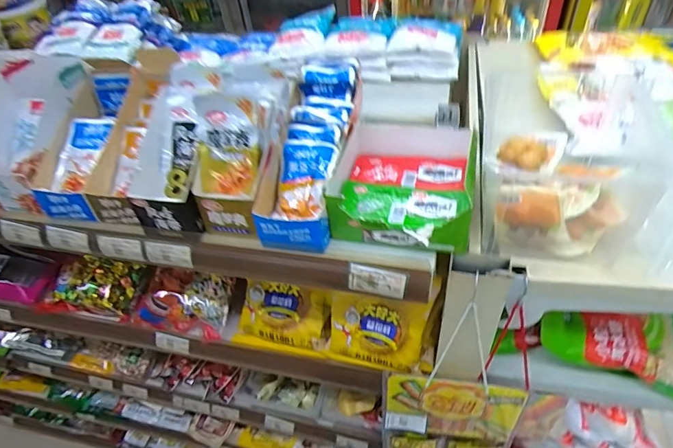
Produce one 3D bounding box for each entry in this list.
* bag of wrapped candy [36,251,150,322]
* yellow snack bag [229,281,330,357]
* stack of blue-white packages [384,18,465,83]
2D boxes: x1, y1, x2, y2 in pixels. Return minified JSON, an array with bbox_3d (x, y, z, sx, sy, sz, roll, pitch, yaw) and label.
[{"bbox_3d":[-0.408,0.103,0.708,0.169,0.068,0.098,4,45,11],"label":"bag of wrapped candy"},{"bbox_3d":[-0.081,0.138,0.643,0.137,0.098,0.045,8,4,16],"label":"yellow snack bag"},{"bbox_3d":[0.160,-0.320,0.763,0.122,0.063,0.146,8,46,14],"label":"stack of blue-white packages"}]

